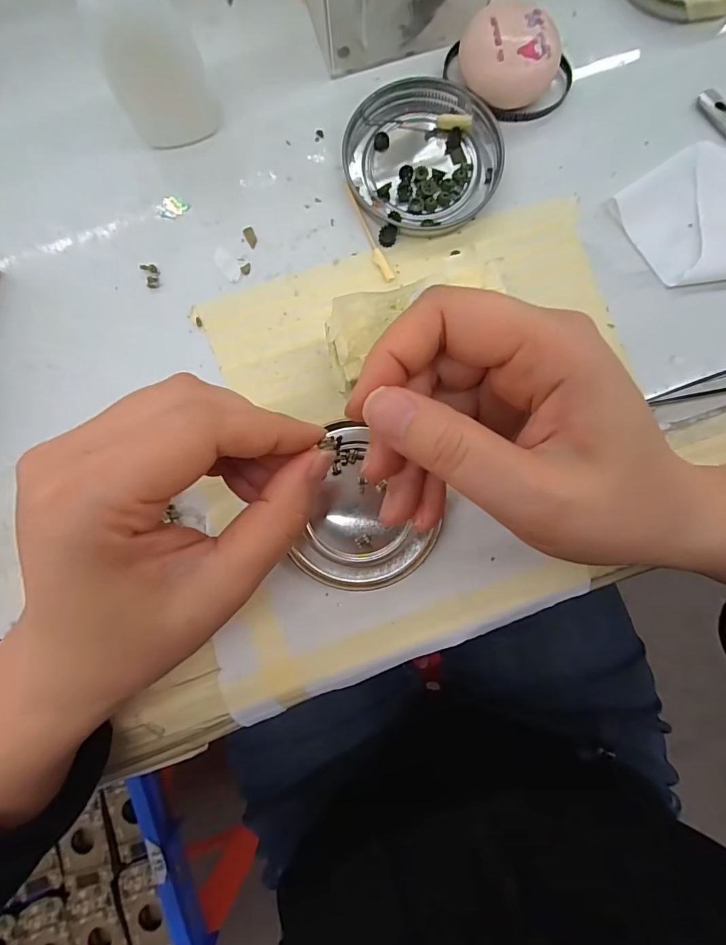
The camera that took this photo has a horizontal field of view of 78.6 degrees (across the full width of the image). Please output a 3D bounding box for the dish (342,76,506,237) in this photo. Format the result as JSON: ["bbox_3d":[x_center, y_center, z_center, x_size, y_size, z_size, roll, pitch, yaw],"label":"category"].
[{"bbox_3d":[0.030,-0.162,0.227,0.074,0.011,0.077,0,86,0],"label":"dish"}]

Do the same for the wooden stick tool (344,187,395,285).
[{"bbox_3d":[0.002,-0.123,0.227,0.006,0.004,0.055,-27,86,-2],"label":"wooden stick tool"}]

